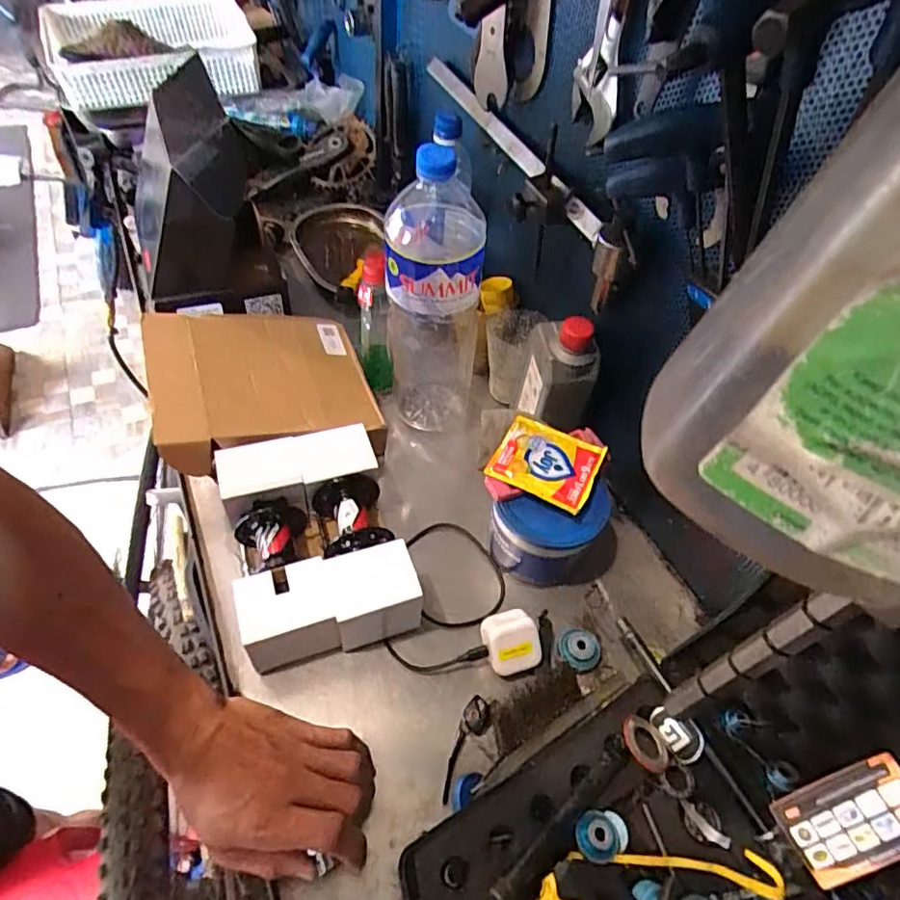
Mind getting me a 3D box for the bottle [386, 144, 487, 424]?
[{"bbox_3d":[-0.017,-0.145,0.571,0.087,0.305,0.107,7,50,0],"label":"bottle"}]

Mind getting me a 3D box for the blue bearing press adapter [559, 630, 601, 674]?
[{"bbox_3d":[0.117,0.181,0.509,0.038,0.019,0.033,18,51,8],"label":"blue bearing press adapter"}]

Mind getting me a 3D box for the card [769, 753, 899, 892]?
[{"bbox_3d":[0.265,0.244,0.373,0.006,0.089,0.051,17,36,-41],"label":"card"}]

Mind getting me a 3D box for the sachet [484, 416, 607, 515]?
[{"bbox_3d":[0.089,0.010,0.528,0.091,0.010,0.081,24,52,14],"label":"sachet"}]

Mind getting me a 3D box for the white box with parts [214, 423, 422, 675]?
[{"bbox_3d":[-0.127,0.084,0.530,0.138,0.078,0.200,-13,53,-16],"label":"white box with parts"}]

